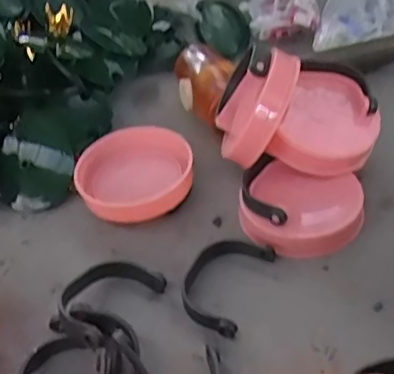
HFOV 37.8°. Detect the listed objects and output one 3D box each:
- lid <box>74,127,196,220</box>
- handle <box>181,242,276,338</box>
[{"bbox_3d":[-0.051,-0.010,0.483,0.096,0.022,0.078,-14,60,-8],"label":"lid"},{"bbox_3d":[0.018,0.068,0.413,0.052,0.016,0.077,15,45,22],"label":"handle"}]

